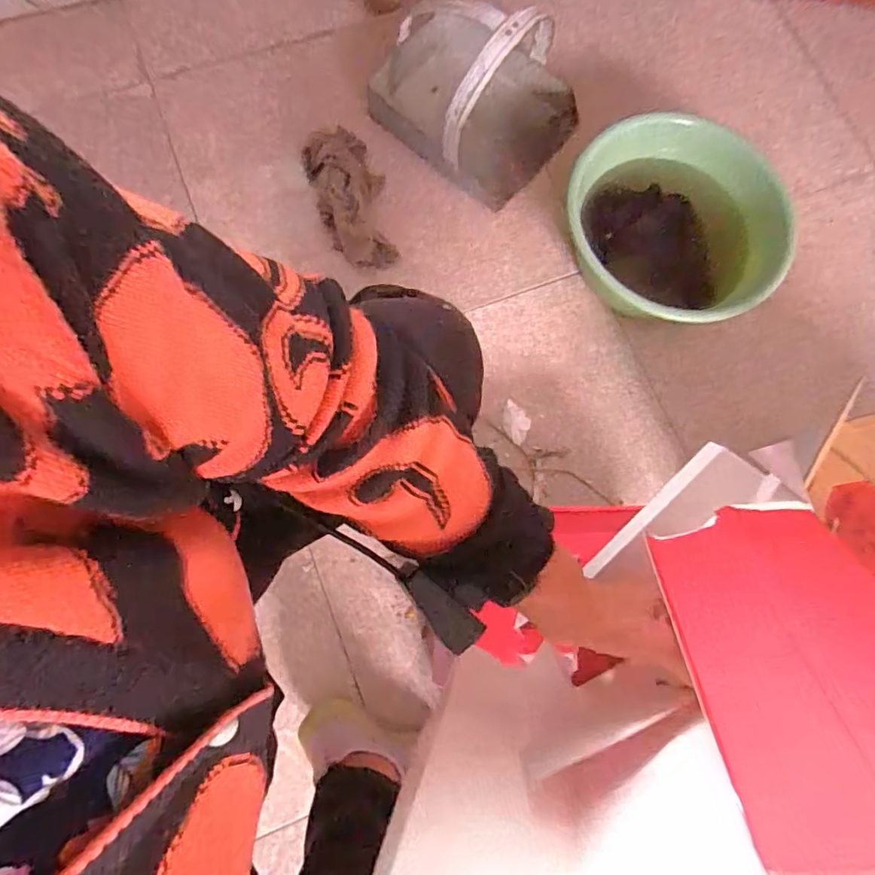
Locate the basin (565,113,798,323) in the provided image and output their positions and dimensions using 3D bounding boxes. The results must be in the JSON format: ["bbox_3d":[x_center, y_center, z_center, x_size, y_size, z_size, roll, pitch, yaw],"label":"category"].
[{"bbox_3d":[0.369,-0.327,0.872,0.319,0.129,0.328,1,77,-4],"label":"basin"}]

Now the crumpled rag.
[{"bbox_3d":[-0.138,-0.397,0.889,0.112,0.065,0.254,-19,79,-8],"label":"crumpled rag"}]

